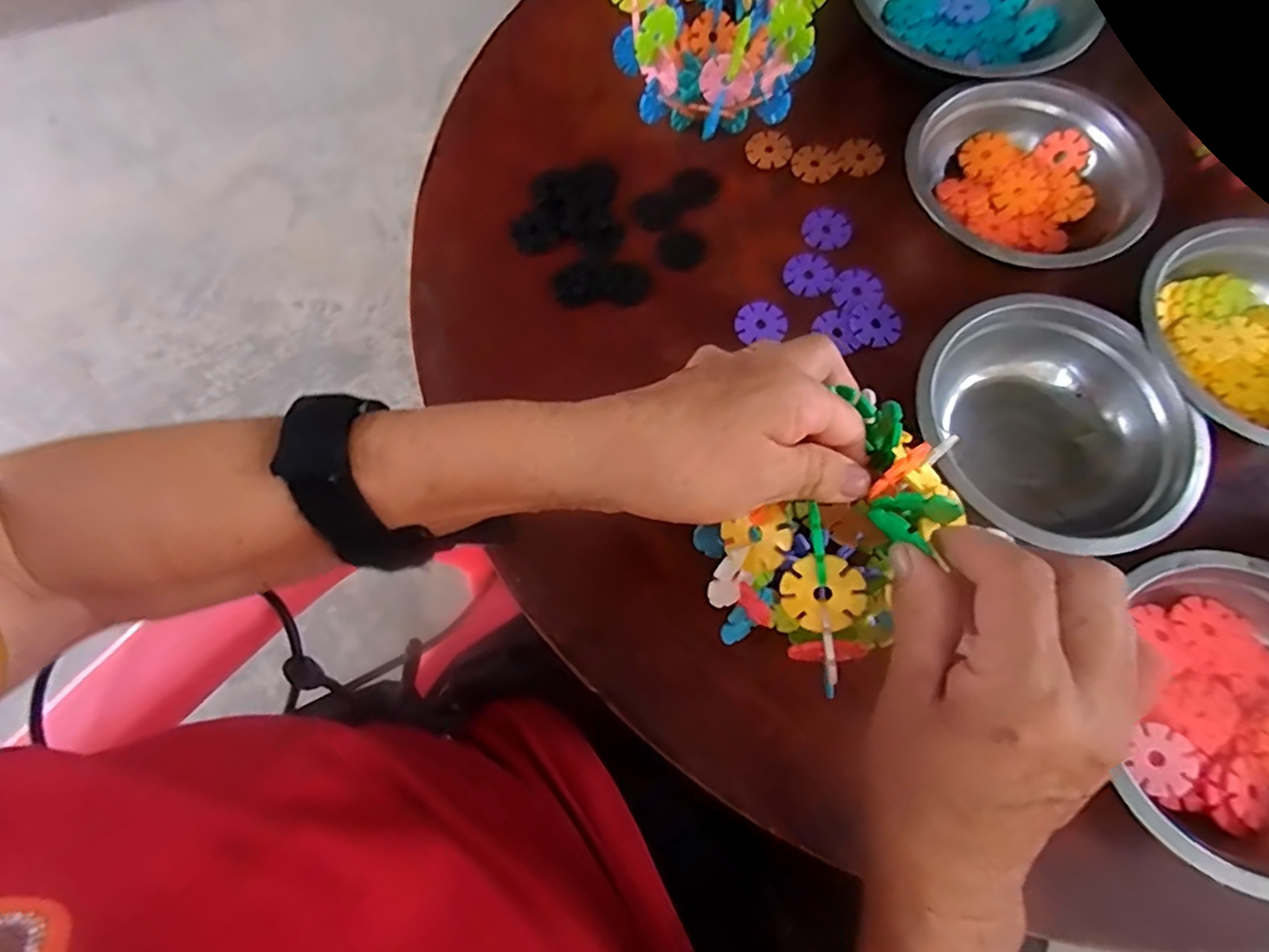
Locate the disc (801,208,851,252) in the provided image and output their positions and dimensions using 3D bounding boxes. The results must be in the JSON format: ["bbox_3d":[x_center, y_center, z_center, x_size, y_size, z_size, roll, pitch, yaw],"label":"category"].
[{"bbox_3d":[0.128,-0.165,0.419,0.032,0.004,0.031,-1,72,2],"label":"disc"}]

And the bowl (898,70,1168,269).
[{"bbox_3d":[0.245,-0.187,0.397,0.119,0.048,0.141,-38,74,-10],"label":"bowl"}]

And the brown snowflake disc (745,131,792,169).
[{"bbox_3d":[0.095,-0.231,0.444,0.033,0.005,0.029,-11,72,-2],"label":"brown snowflake disc"}]

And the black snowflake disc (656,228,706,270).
[{"bbox_3d":[0.032,-0.154,0.425,0.031,0.004,0.029,-1,72,2],"label":"black snowflake disc"}]

